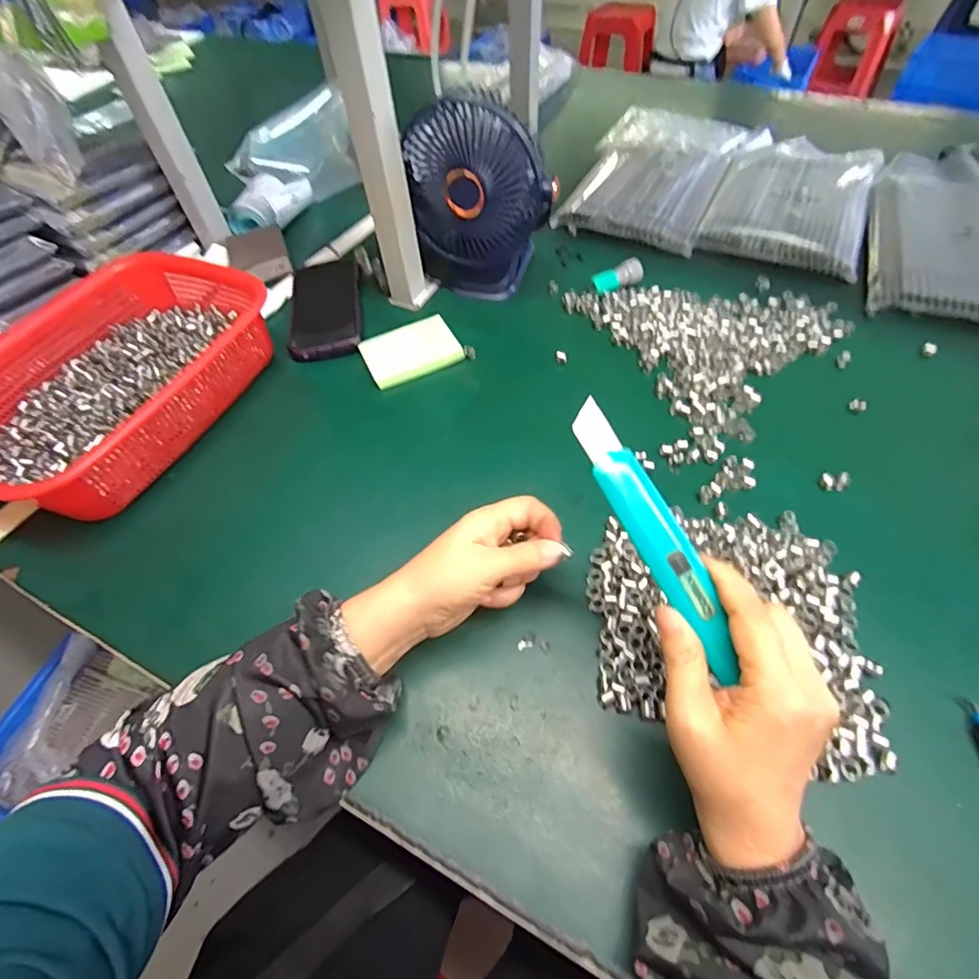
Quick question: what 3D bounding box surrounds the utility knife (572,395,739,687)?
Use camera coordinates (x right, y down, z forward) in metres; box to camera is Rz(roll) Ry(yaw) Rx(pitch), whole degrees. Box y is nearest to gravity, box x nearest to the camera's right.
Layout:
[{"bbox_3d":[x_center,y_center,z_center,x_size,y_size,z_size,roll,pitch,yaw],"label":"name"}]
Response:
[{"bbox_3d":[0.085,0.022,0.253,0.025,0.011,0.147,-26,81,-15],"label":"utility knife"}]

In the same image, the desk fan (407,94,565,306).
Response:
[{"bbox_3d":[-0.007,-0.296,0.514,0.137,0.177,0.076,-3,55,0],"label":"desk fan"}]

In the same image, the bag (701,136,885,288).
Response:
[{"bbox_3d":[0.402,-0.387,0.651,0.179,0.021,0.296,22,58,17],"label":"bag"}]

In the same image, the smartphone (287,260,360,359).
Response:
[{"bbox_3d":[-0.186,-0.209,0.557,0.077,0.014,0.163,-9,55,-4],"label":"smartphone"}]

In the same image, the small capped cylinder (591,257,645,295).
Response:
[{"bbox_3d":[0.146,-0.241,0.559,0.058,0.022,0.024,-20,56,-12],"label":"small capped cylinder"}]

